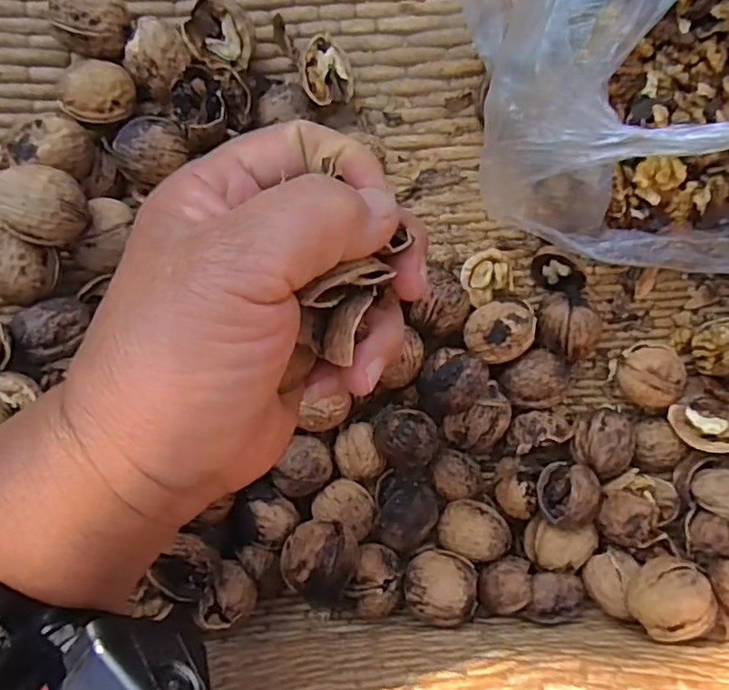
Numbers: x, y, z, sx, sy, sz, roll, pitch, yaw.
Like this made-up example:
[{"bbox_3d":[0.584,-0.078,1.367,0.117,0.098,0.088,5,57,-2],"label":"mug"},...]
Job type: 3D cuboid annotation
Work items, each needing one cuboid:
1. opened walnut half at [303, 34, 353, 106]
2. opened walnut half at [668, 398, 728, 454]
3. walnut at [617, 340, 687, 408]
[{"bbox_3d":[-0.017,-0.132,0.292,0.024,0.016,0.033,7,81,-3],"label":"opened walnut half"},{"bbox_3d":[0.173,0.040,0.299,0.036,0.017,0.029,-10,73,13],"label":"opened walnut half"},{"bbox_3d":[0.144,0.015,0.304,0.028,0.024,0.032,-4,82,-5],"label":"walnut"}]

